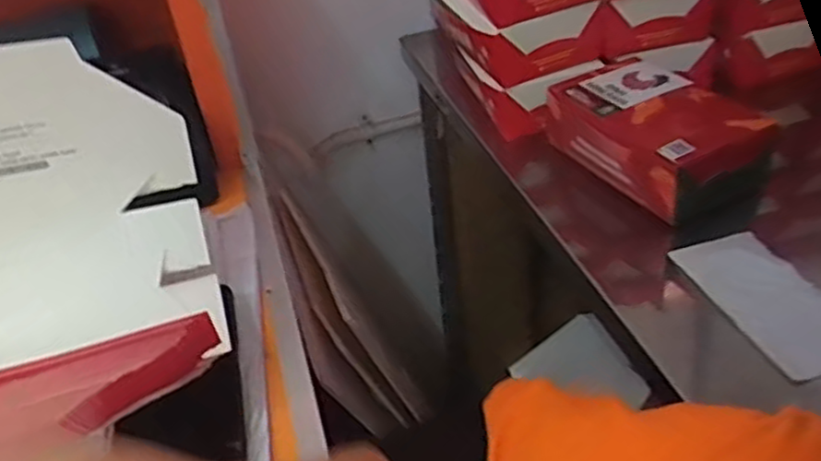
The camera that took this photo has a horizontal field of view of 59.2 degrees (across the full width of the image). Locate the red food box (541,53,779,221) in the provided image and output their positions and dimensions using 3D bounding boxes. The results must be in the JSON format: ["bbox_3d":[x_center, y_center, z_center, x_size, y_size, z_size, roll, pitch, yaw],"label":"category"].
[{"bbox_3d":[0.224,-0.087,0.658,0.129,0.073,0.179,-23,41,-20],"label":"red food box"}]

